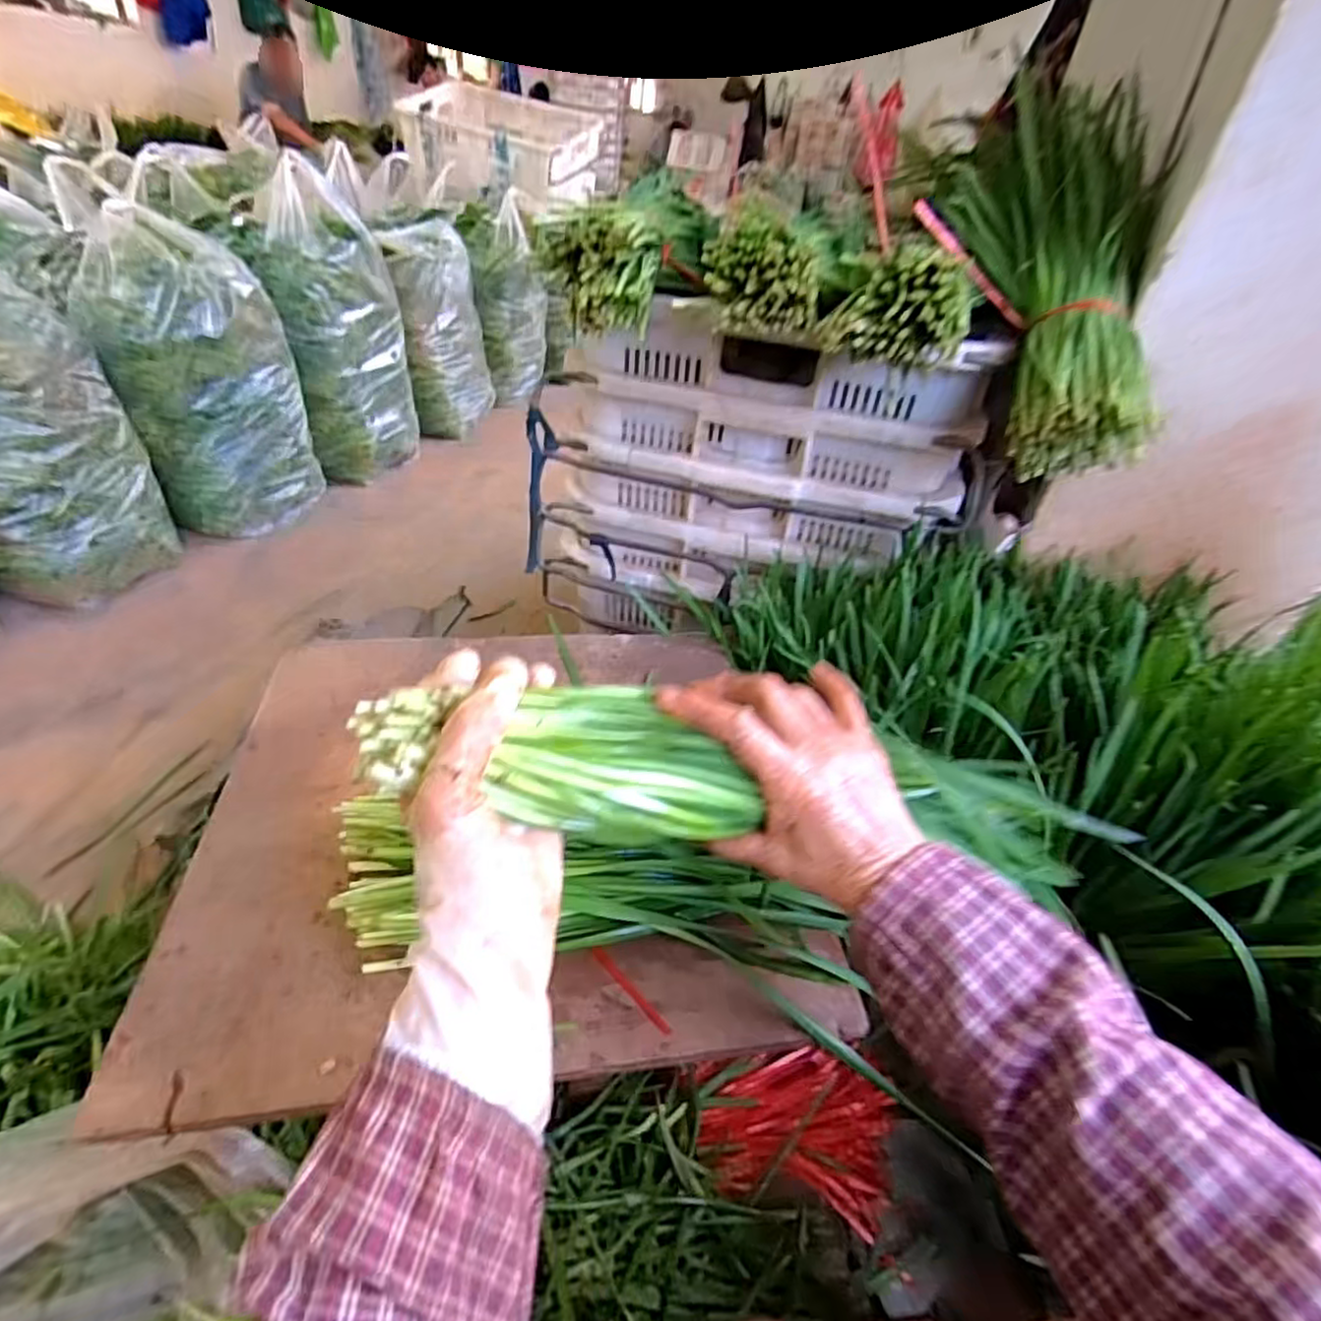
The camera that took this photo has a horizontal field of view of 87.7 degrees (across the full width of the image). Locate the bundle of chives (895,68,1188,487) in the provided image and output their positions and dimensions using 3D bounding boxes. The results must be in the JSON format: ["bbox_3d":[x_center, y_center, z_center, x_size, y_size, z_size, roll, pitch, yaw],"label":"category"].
[{"bbox_3d":[0.374,-0.380,0.655,0.174,0.092,0.417,7,72,-1],"label":"bundle of chives"}]

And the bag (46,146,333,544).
[{"bbox_3d":[-0.917,-0.555,1.401,0.321,0.564,0.277,-17,44,-29],"label":"bag"}]

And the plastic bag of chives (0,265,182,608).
[{"bbox_3d":[-1.044,-0.391,1.129,0.284,0.552,0.223,-18,45,-30],"label":"plastic bag of chives"}]

